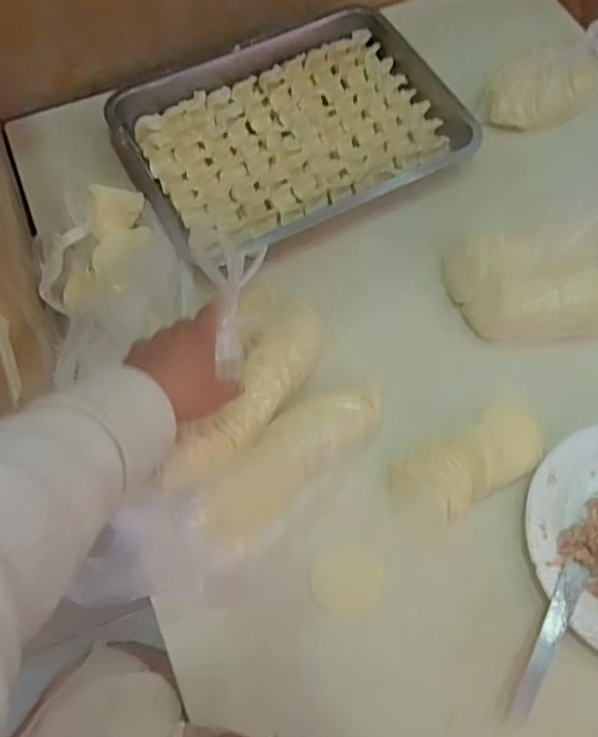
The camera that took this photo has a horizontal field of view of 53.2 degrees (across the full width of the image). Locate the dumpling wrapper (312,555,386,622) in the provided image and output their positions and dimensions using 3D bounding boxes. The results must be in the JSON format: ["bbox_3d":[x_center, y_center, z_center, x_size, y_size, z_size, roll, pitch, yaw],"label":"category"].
[{"bbox_3d":[0.044,0.198,0.547,0.061,0.004,0.057,0,72,-1],"label":"dumpling wrapper"}]

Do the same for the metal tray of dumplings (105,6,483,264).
[{"bbox_3d":[-0.010,-0.302,0.743,0.400,0.028,0.286,-27,69,-9],"label":"metal tray of dumplings"}]

